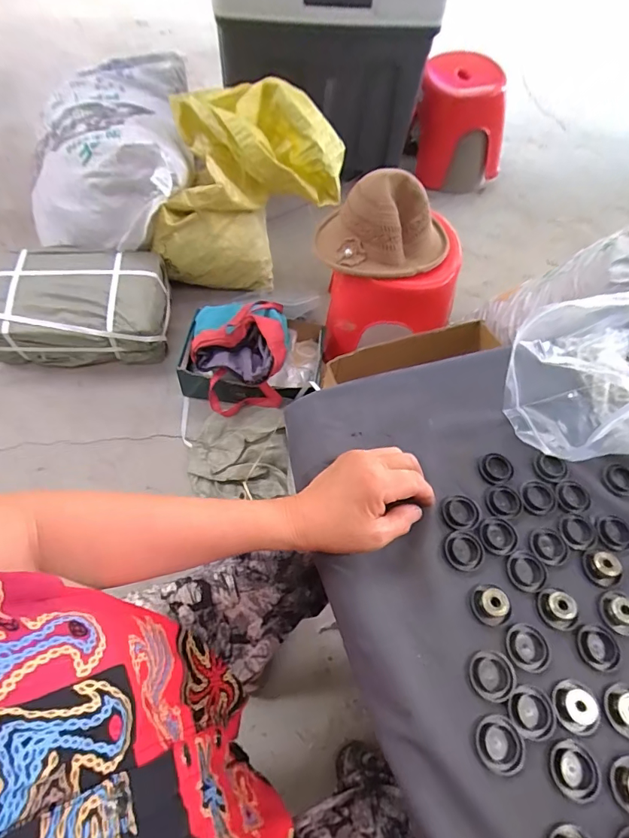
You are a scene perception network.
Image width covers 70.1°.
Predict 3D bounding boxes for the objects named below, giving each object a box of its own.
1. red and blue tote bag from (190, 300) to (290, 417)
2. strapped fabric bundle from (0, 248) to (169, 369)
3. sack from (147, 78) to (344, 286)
[{"bbox_3d":[-0.158,-0.148,0.976,0.207,0.153,0.228,-4,60,-7],"label":"red and blue tote bag"},{"bbox_3d":[-0.547,-0.260,1.063,0.380,0.147,0.241,-3,60,-7],"label":"strapped fabric bundle"},{"bbox_3d":[-0.155,-0.599,1.176,0.419,0.324,0.459,5,59,-2],"label":"sack"}]

